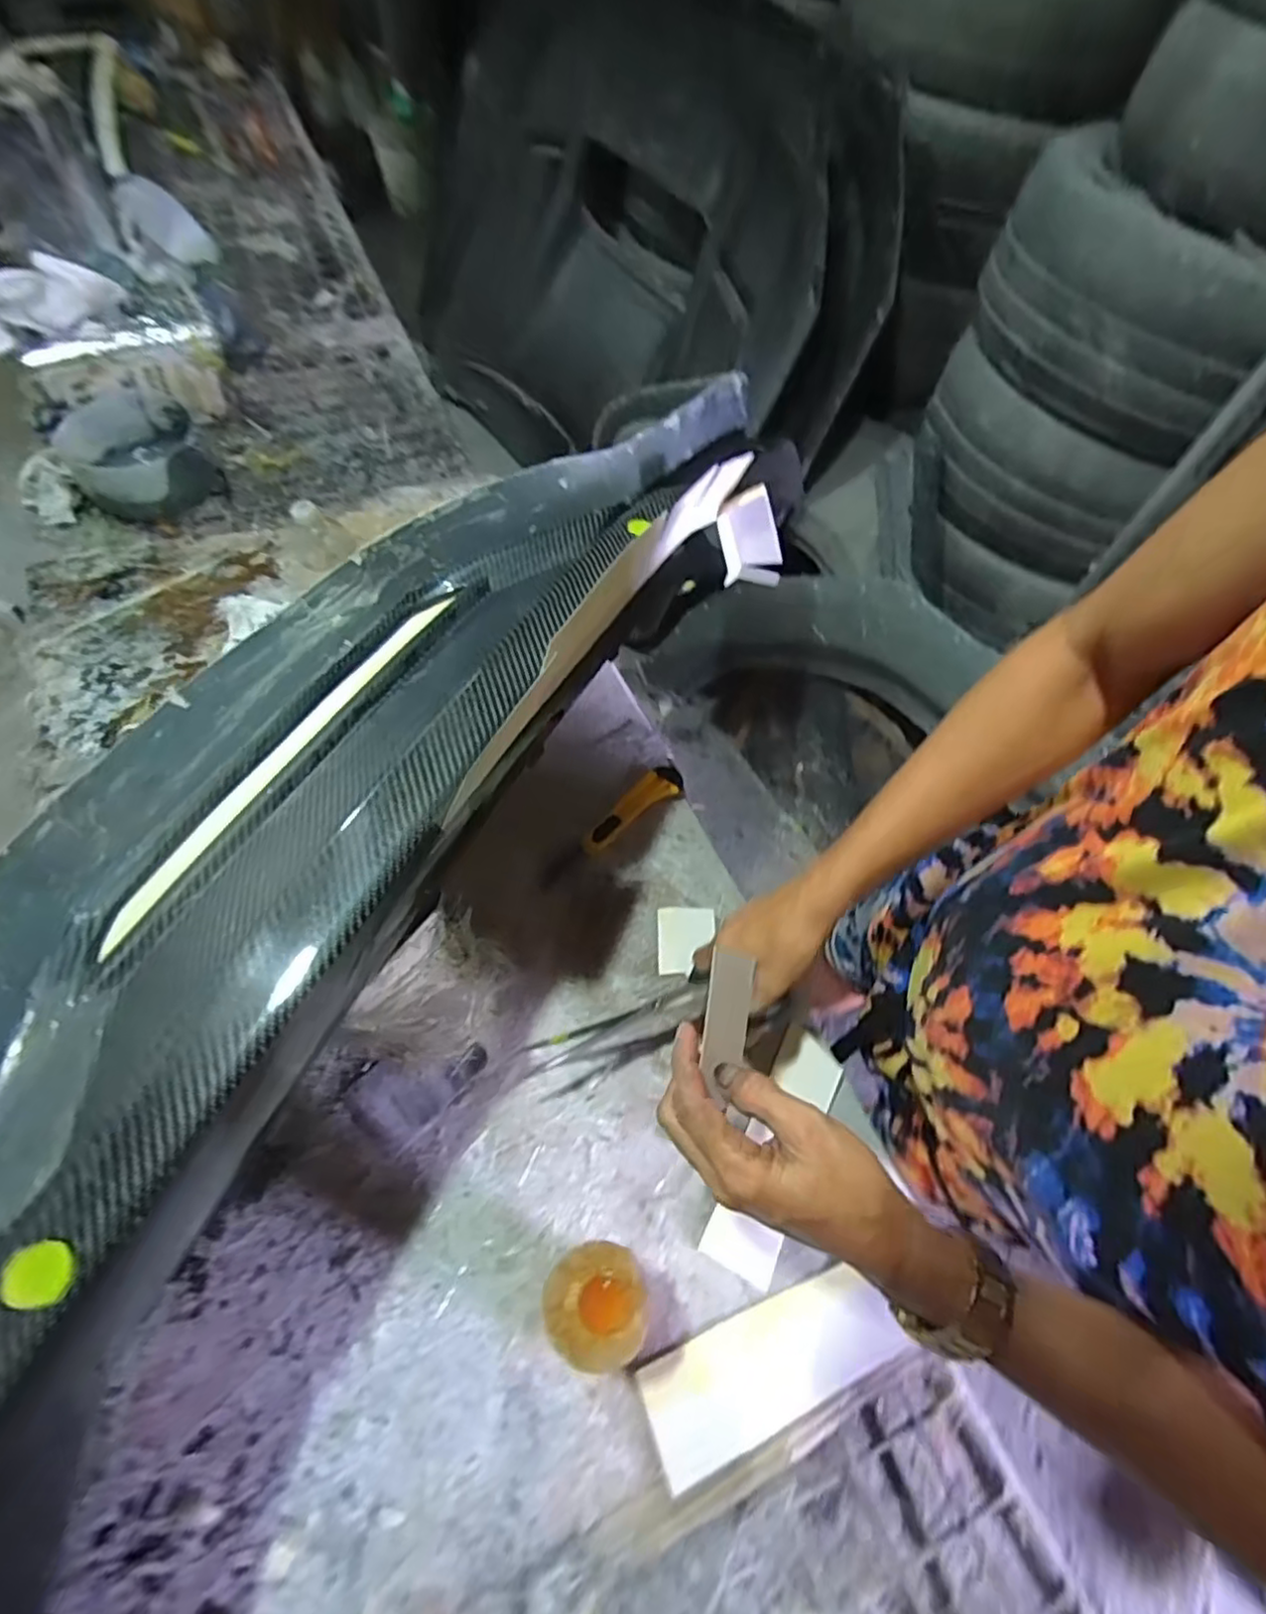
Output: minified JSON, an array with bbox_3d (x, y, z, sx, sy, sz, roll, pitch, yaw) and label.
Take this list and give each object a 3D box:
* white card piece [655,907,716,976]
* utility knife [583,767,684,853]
[{"bbox_3d":[0.055,0.133,0.668,0.059,0.004,0.071,6,58,-9],"label":"white card piece"},{"bbox_3d":[-0.001,0.000,0.744,0.144,0.012,0.041,-39,71,-18],"label":"utility knife"}]

